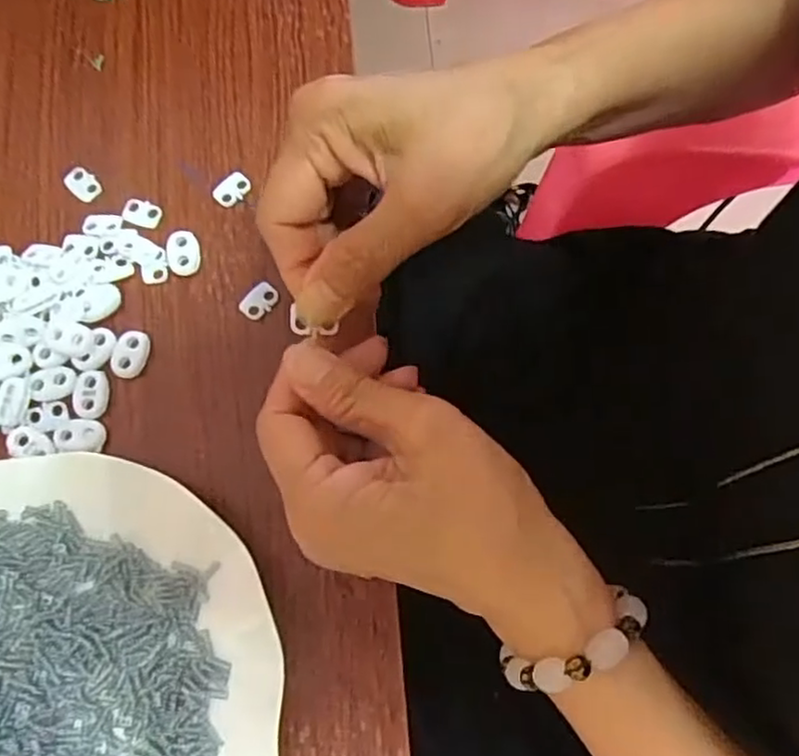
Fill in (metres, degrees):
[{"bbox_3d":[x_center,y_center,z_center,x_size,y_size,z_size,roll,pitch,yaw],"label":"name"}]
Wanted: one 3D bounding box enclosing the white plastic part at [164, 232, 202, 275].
[{"bbox_3d":[-0.106,-0.061,0.335,0.016,0.005,0.021,-10,76,-4],"label":"white plastic part"}]

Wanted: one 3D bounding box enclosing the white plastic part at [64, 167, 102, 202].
[{"bbox_3d":[-0.160,-0.098,0.345,0.018,0.004,0.013,43,79,9],"label":"white plastic part"}]

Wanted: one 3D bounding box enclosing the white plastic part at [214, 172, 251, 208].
[{"bbox_3d":[-0.085,-0.096,0.346,0.019,0.005,0.013,-35,79,-10],"label":"white plastic part"}]

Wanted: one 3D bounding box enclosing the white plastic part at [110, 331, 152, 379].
[{"bbox_3d":[-0.127,-0.011,0.322,0.015,0.005,0.023,11,76,1],"label":"white plastic part"}]

